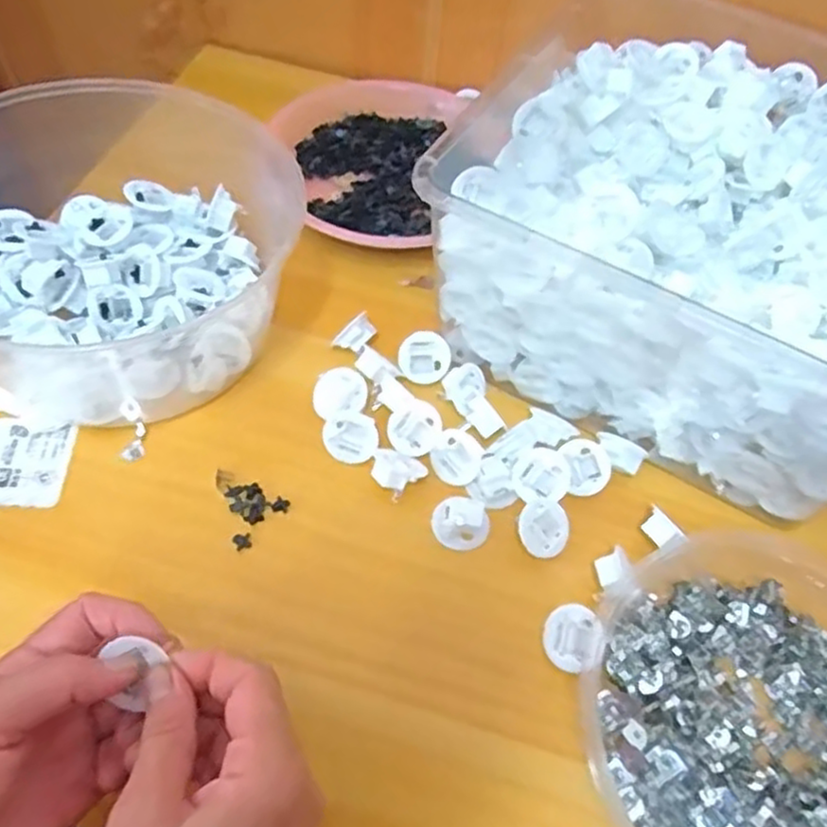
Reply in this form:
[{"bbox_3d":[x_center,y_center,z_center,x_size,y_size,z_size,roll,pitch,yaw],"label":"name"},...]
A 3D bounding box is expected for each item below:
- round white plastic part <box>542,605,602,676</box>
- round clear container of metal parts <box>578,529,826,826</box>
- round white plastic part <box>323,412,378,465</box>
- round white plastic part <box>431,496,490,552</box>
[{"bbox_3d":[0.081,0.116,0.372,0.029,0.006,0.032,4,76,20],"label":"round white plastic part"},{"bbox_3d":[0.172,0.151,0.346,0.177,0.047,0.182,2,56,-3],"label":"round clear container of metal parts"},{"bbox_3d":[-0.038,0.014,0.436,0.033,0.007,0.030,-7,87,6],"label":"round white plastic part"},{"bbox_3d":[0.027,0.061,0.411,0.032,0.013,0.029,14,56,5],"label":"round white plastic part"}]

